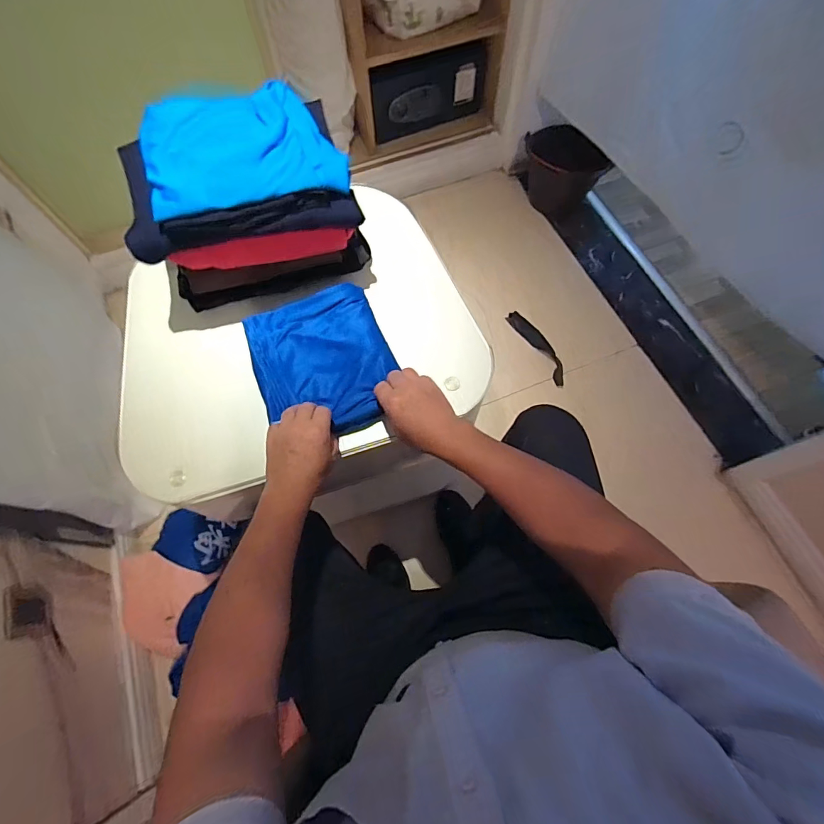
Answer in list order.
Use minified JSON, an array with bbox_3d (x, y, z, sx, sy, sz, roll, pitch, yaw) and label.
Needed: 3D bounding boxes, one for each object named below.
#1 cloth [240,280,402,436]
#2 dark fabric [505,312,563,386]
[{"bbox_3d":[-0.138,-0.078,0.654,0.206,0.048,0.226,-24,68,-8],"label":"cloth"},{"bbox_3d":[0.407,-0.211,1.326,0.071,0.016,0.290,-28,70,-9],"label":"dark fabric"}]

